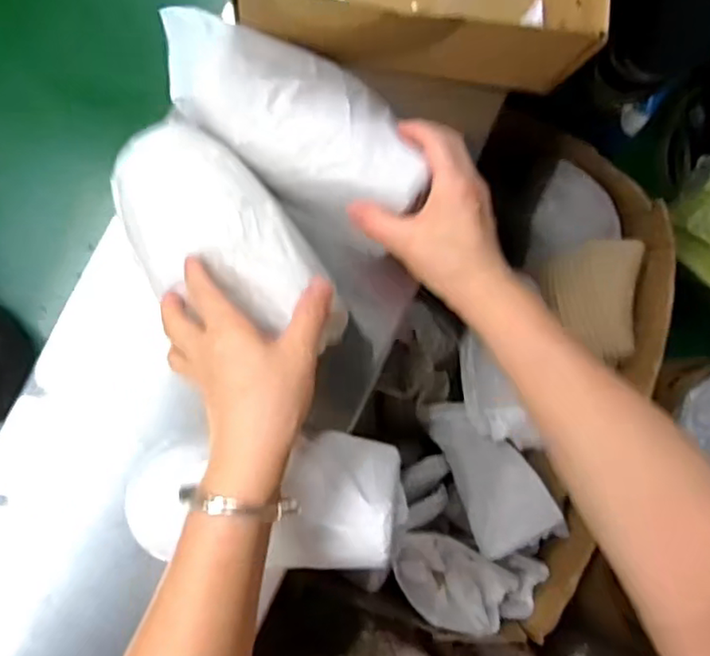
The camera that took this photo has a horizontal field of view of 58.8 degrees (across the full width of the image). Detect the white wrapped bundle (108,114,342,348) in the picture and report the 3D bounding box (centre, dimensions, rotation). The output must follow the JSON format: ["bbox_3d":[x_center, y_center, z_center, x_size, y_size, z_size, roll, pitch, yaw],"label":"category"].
[{"bbox_3d":[-0.091,-0.058,0.451,0.190,0.060,0.096,40,83,8],"label":"white wrapped bundle"}]

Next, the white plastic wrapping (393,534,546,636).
[{"bbox_3d":[0.136,0.316,0.786,0.205,0.063,0.105,19,85,-8],"label":"white plastic wrapping"}]

